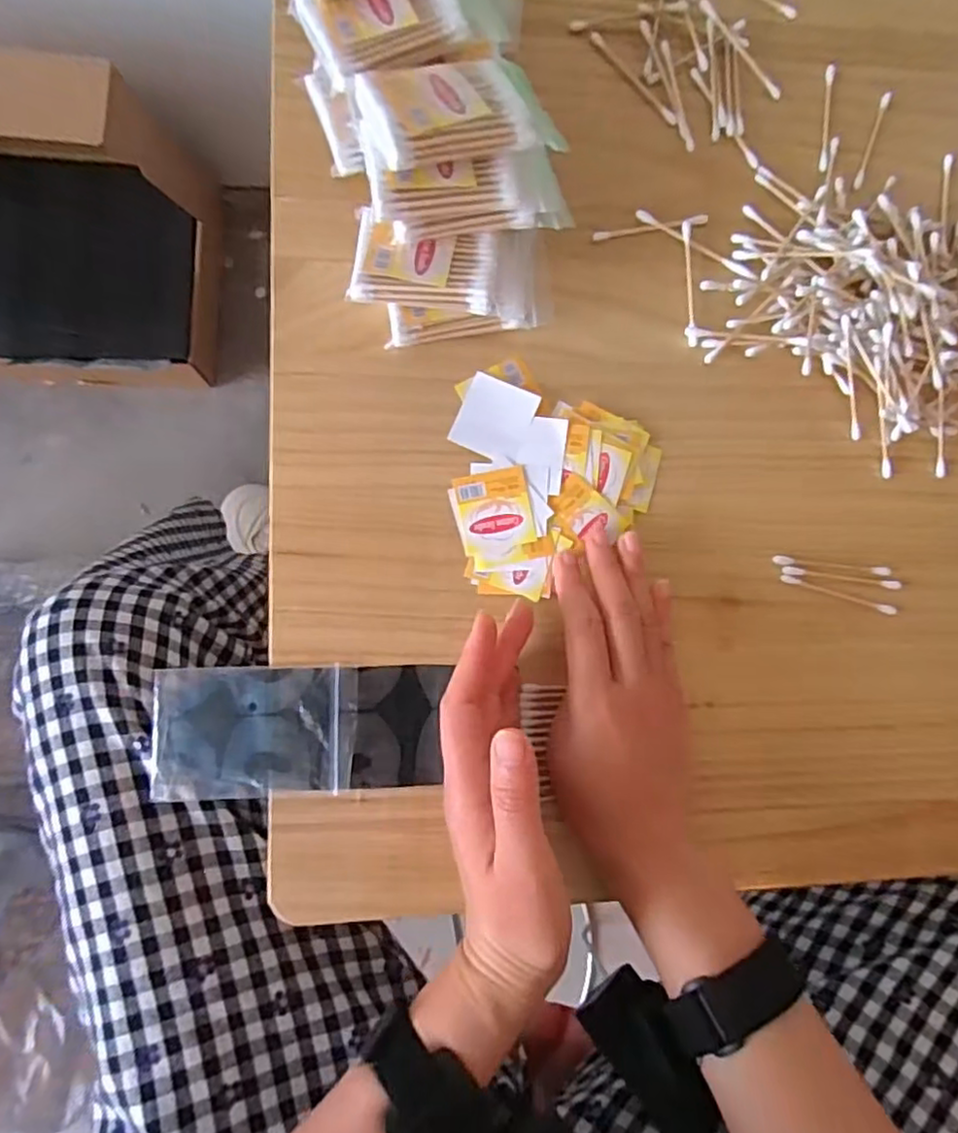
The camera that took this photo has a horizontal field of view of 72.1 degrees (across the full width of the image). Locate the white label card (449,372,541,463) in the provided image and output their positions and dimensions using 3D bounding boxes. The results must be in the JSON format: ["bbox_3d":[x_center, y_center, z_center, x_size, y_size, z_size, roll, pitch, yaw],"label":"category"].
[{"bbox_3d":[0.009,-0.082,0.363,0.038,0.004,0.042,24,82,-2],"label":"white label card"}]

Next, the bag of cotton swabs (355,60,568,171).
[{"bbox_3d":[-0.009,-0.216,0.309,0.087,0.016,0.050,-19,86,-8],"label":"bag of cotton swabs"}]

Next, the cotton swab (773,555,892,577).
[{"bbox_3d":[0.203,0.000,0.380,0.070,0.006,0.006,6,83,-5],"label":"cotton swab"}]

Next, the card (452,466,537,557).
[{"bbox_3d":[0.009,-0.031,0.357,0.040,0.004,0.043,-11,85,-6],"label":"card"}]

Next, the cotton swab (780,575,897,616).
[{"bbox_3d":[0.203,0.016,0.370,0.070,0.004,0.006,16,83,-3],"label":"cotton swab"}]

